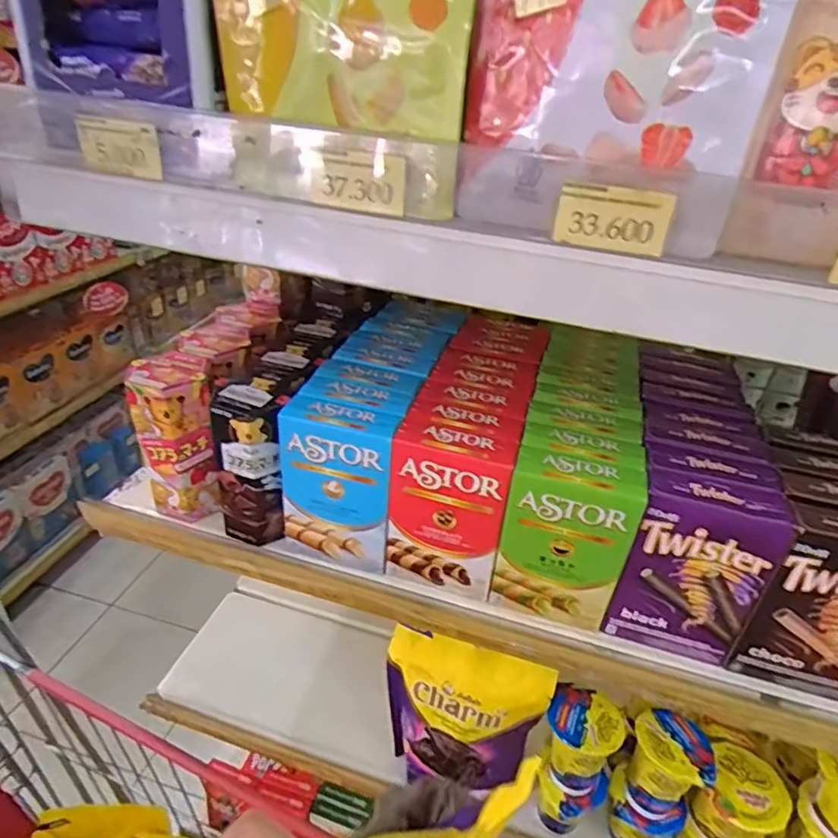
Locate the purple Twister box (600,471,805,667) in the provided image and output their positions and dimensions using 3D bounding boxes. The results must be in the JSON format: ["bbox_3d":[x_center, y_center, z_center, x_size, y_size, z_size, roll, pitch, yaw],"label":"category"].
[{"bbox_3d":[0.191,0.107,0.421,0.087,0.134,0.032,13,33,12],"label":"purple Twister box"}]

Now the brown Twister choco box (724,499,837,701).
[{"bbox_3d":[0.273,0.125,0.402,0.087,0.134,0.033,12,32,10],"label":"brown Twister choco box"}]

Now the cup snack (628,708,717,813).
[{"bbox_3d":[0.226,0.310,0.542,0.066,0.069,0.066,4,32,-2],"label":"cup snack"}]

